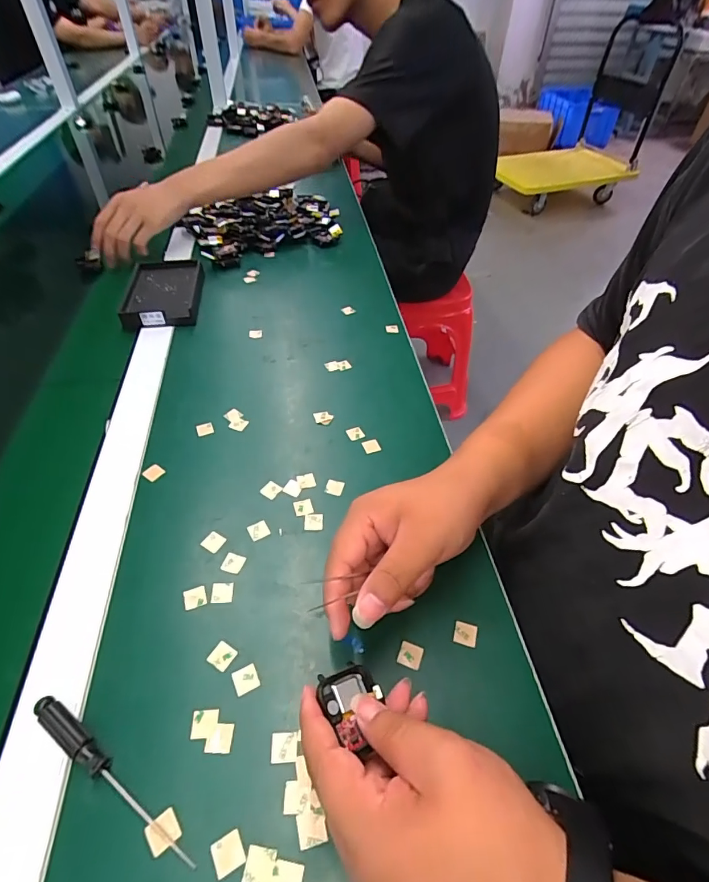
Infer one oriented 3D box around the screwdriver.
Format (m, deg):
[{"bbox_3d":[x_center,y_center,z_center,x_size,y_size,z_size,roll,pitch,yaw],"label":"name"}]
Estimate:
[{"bbox_3d":[-0.141,0.193,0.254,0.129,0.014,0.014,27,53,22],"label":"screwdriver"}]

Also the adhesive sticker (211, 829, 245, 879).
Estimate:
[{"bbox_3d":[-0.069,0.224,0.241,0.016,0.004,0.015,-21,51,-22],"label":"adhesive sticker"}]

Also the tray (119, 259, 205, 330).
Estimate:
[{"bbox_3d":[-0.260,-0.202,0.602,0.096,0.024,0.143,-7,48,-7],"label":"tray"}]

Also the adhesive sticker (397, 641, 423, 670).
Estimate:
[{"bbox_3d":[0.039,0.150,0.310,0.016,0.004,0.016,16,49,13],"label":"adhesive sticker"}]

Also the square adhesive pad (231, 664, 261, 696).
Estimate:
[{"bbox_3d":[-0.073,0.160,0.298,0.016,0.004,0.016,-20,51,-20],"label":"square adhesive pad"}]

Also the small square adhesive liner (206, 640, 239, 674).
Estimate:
[{"bbox_3d":[-0.092,0.148,0.306,0.015,0.004,0.016,25,52,20],"label":"small square adhesive liner"}]

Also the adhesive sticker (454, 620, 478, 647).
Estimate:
[{"bbox_3d":[0.081,0.139,0.322,0.016,0.004,0.016,12,49,10],"label":"adhesive sticker"}]

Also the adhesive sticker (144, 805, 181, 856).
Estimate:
[{"bbox_3d":[-0.106,0.216,0.245,0.016,0.004,0.016,-28,54,-32],"label":"adhesive sticker"}]

